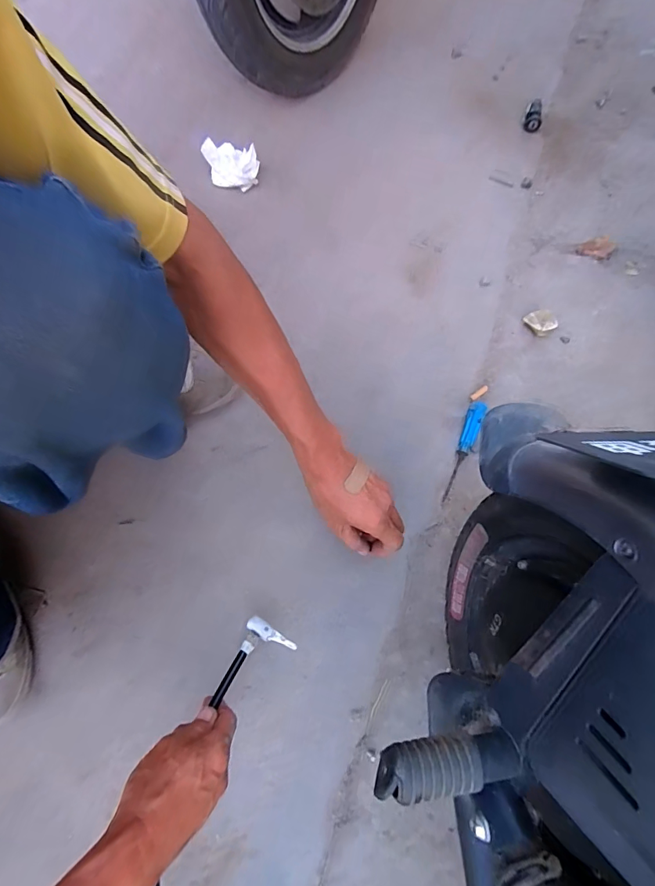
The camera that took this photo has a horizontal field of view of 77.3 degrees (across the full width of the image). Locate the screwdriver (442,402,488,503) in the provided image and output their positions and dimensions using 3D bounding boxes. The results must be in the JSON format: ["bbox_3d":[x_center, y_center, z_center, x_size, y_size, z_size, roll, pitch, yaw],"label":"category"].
[{"bbox_3d":[0.192,0.011,0.576,0.021,0.027,0.146,20,76,8],"label":"screwdriver"}]

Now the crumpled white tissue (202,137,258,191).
[{"bbox_3d":[-0.163,-0.470,0.692,0.087,0.056,0.063,4,75,2],"label":"crumpled white tissue"}]

